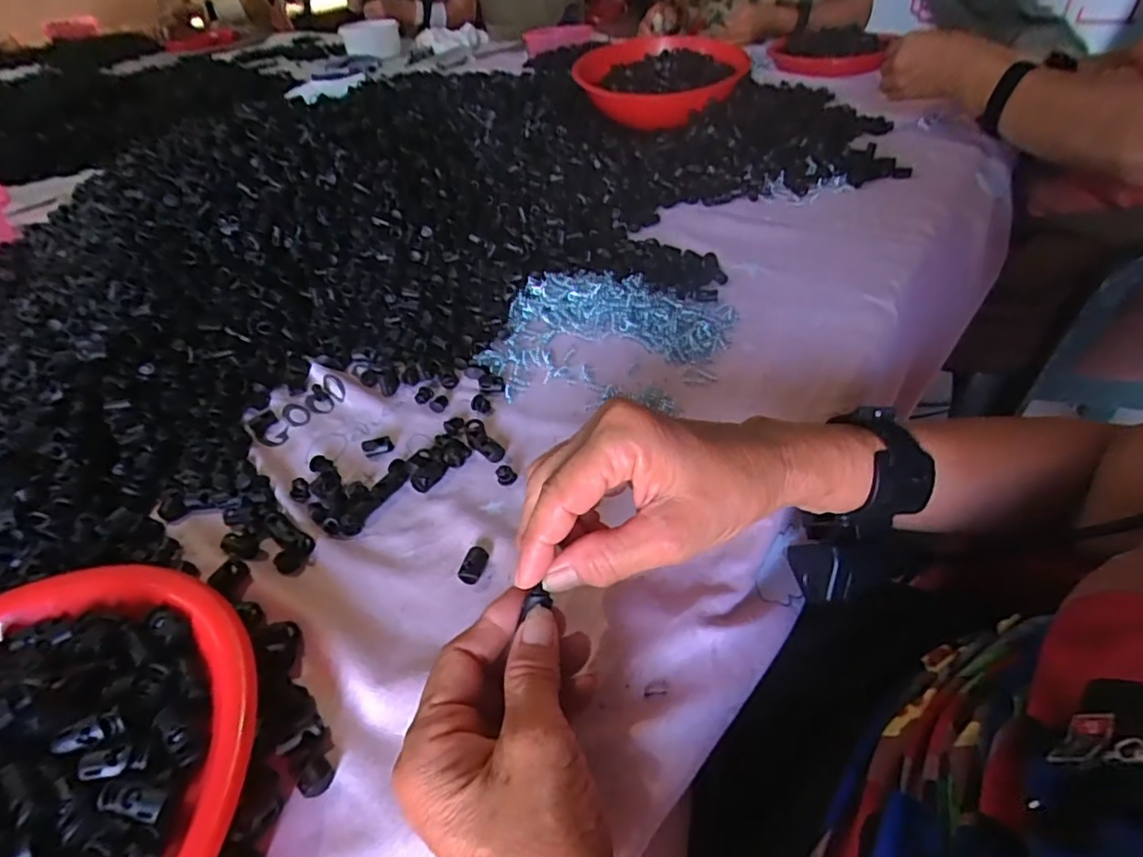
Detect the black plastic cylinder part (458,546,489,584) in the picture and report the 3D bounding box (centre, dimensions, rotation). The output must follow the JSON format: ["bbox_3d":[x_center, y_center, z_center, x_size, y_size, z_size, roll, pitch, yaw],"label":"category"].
[{"bbox_3d":[-0.057,0.079,0.338,0.013,0.010,0.020,11,45,18],"label":"black plastic cylinder part"}]

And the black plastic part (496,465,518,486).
[{"bbox_3d":[-0.043,0.031,0.386,0.013,0.014,0.007,-11,45,-5],"label":"black plastic part"}]

